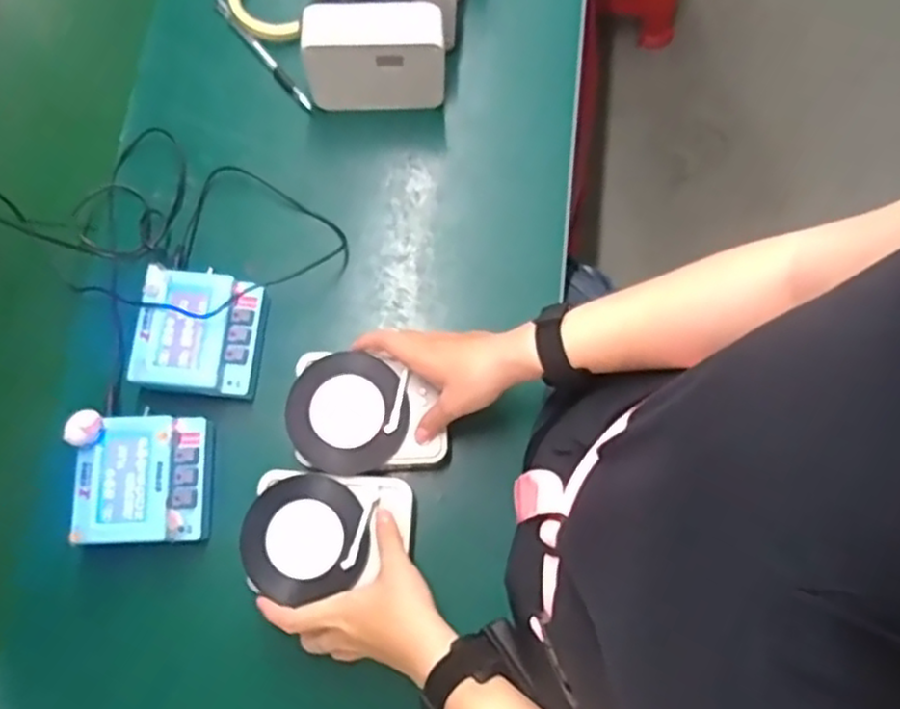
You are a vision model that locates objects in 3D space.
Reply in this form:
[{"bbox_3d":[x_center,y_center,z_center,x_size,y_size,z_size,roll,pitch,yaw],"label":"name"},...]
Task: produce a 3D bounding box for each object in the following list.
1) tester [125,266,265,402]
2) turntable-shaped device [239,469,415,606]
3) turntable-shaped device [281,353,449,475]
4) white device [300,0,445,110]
[{"bbox_3d":[-0.219,-0.018,0.625,0.100,0.048,0.105,9,77,2],"label":"tester"},{"bbox_3d":[-0.099,0.143,0.561,0.132,0.020,0.094,4,77,1],"label":"turntable-shaped device"},{"bbox_3d":[-0.071,0.049,0.588,0.131,0.017,0.099,4,77,1],"label":"turntable-shaped device"},{"bbox_3d":[-0.071,-0.277,0.660,0.129,0.095,0.054,-3,77,-1],"label":"white device"}]

